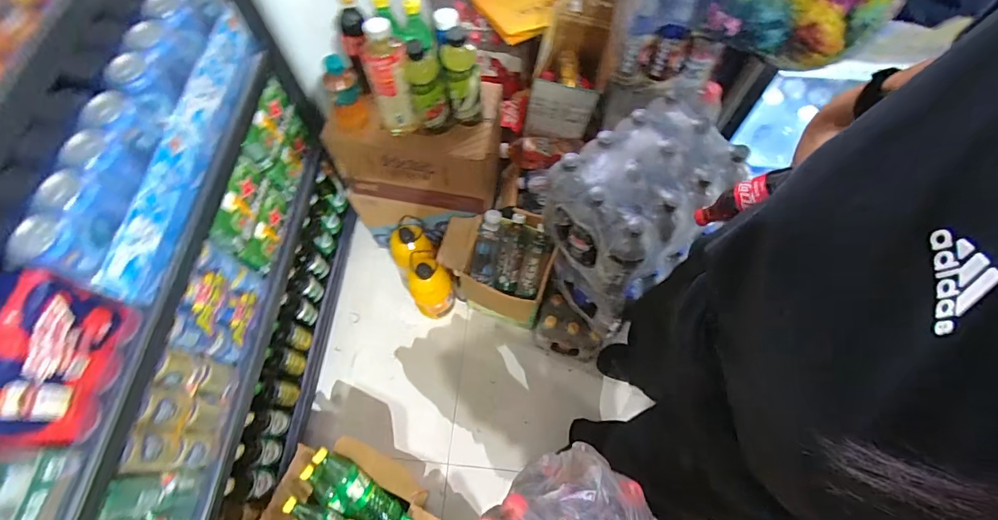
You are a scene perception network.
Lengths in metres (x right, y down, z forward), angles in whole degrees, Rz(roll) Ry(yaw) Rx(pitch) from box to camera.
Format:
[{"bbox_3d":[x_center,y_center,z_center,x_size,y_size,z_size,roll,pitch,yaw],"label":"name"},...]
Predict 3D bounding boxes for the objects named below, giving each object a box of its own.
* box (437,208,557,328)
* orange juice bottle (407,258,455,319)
[{"bbox_3d":[-0.006,0.004,1.179,0.276,0.176,0.233,17,68,7],"label":"box"},{"bbox_3d":[-0.193,0.083,1.307,0.117,0.293,0.103,-17,68,-7],"label":"orange juice bottle"}]

